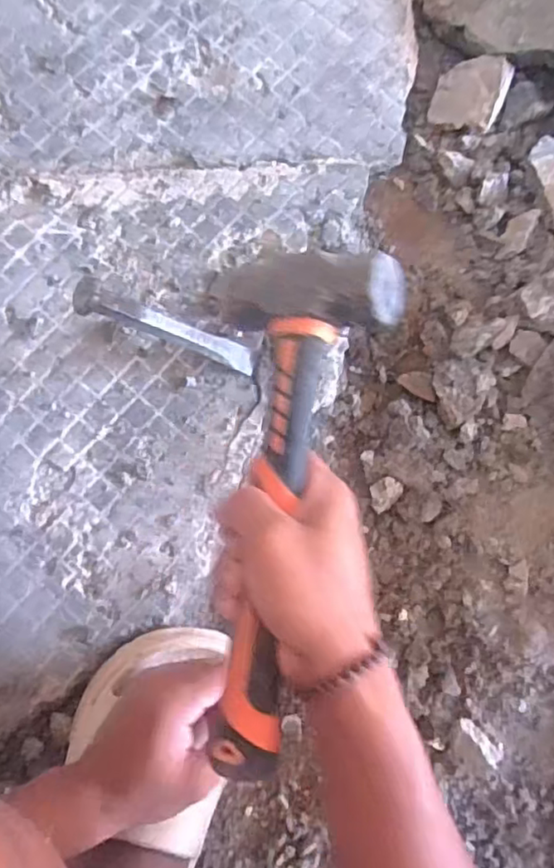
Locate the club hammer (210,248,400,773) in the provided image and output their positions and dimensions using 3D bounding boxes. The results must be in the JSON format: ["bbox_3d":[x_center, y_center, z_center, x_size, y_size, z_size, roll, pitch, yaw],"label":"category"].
[{"bbox_3d":[0.005,0.037,0.345,0.096,0.040,0.270,3,82,27],"label":"club hammer"}]

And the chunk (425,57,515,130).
[{"bbox_3d":[0.181,-0.319,0.580,0.060,0.029,0.076,23,81,2],"label":"chunk"}]

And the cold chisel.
[{"bbox_3d":[-0.072,-0.074,0.450,0.016,0.161,0.019,-2,78,41],"label":"cold chisel"}]

